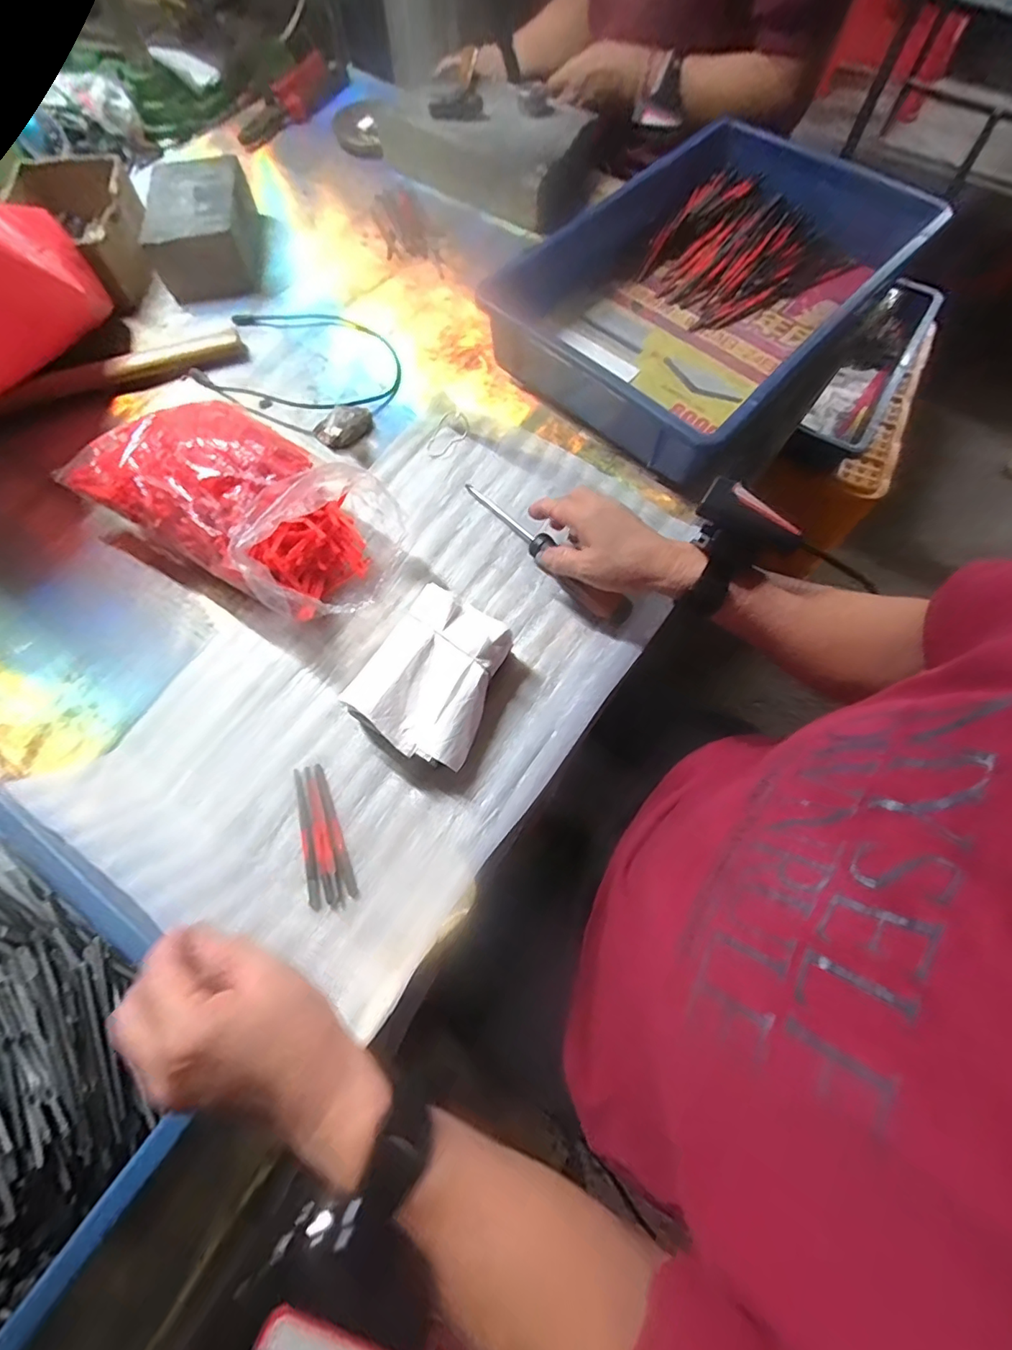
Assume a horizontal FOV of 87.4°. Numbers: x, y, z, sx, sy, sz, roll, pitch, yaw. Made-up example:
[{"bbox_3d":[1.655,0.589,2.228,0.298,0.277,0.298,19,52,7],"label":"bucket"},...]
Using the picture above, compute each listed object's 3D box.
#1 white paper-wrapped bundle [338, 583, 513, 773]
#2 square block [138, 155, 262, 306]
[{"bbox_3d":[-0.055,0.003,0.420,0.104,0.047,0.125,31,72,12],"label":"white paper-wrapped bundle"},{"bbox_3d":[-0.359,-0.534,0.634,0.108,0.063,0.162,-7,69,-2],"label":"square block"}]

